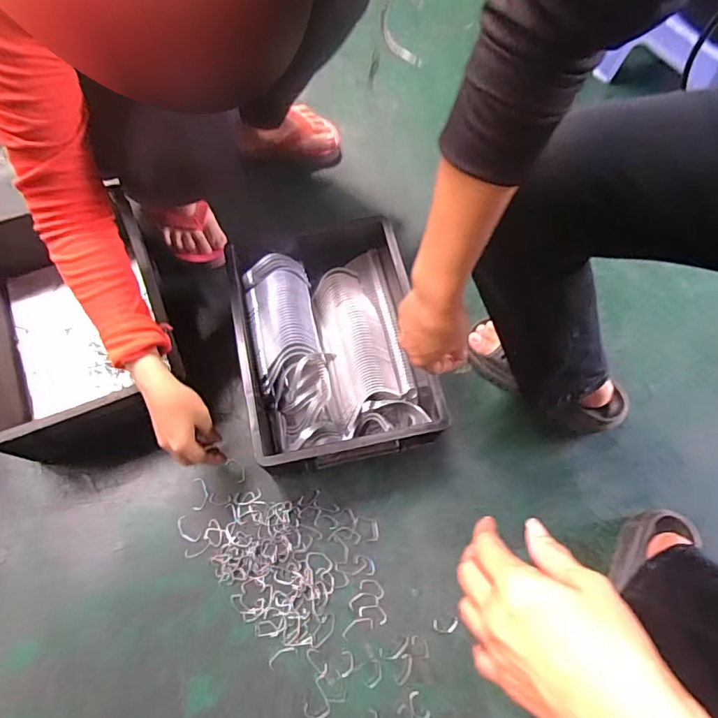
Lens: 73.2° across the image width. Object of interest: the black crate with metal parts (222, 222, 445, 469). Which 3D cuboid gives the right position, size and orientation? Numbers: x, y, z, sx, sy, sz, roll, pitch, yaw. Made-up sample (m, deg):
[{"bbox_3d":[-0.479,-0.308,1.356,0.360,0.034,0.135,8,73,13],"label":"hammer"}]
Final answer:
[{"bbox_3d":[-0.040,-0.024,0.694,0.244,0.102,0.336,-11,67,-6],"label":"black crate with metal parts"}]

